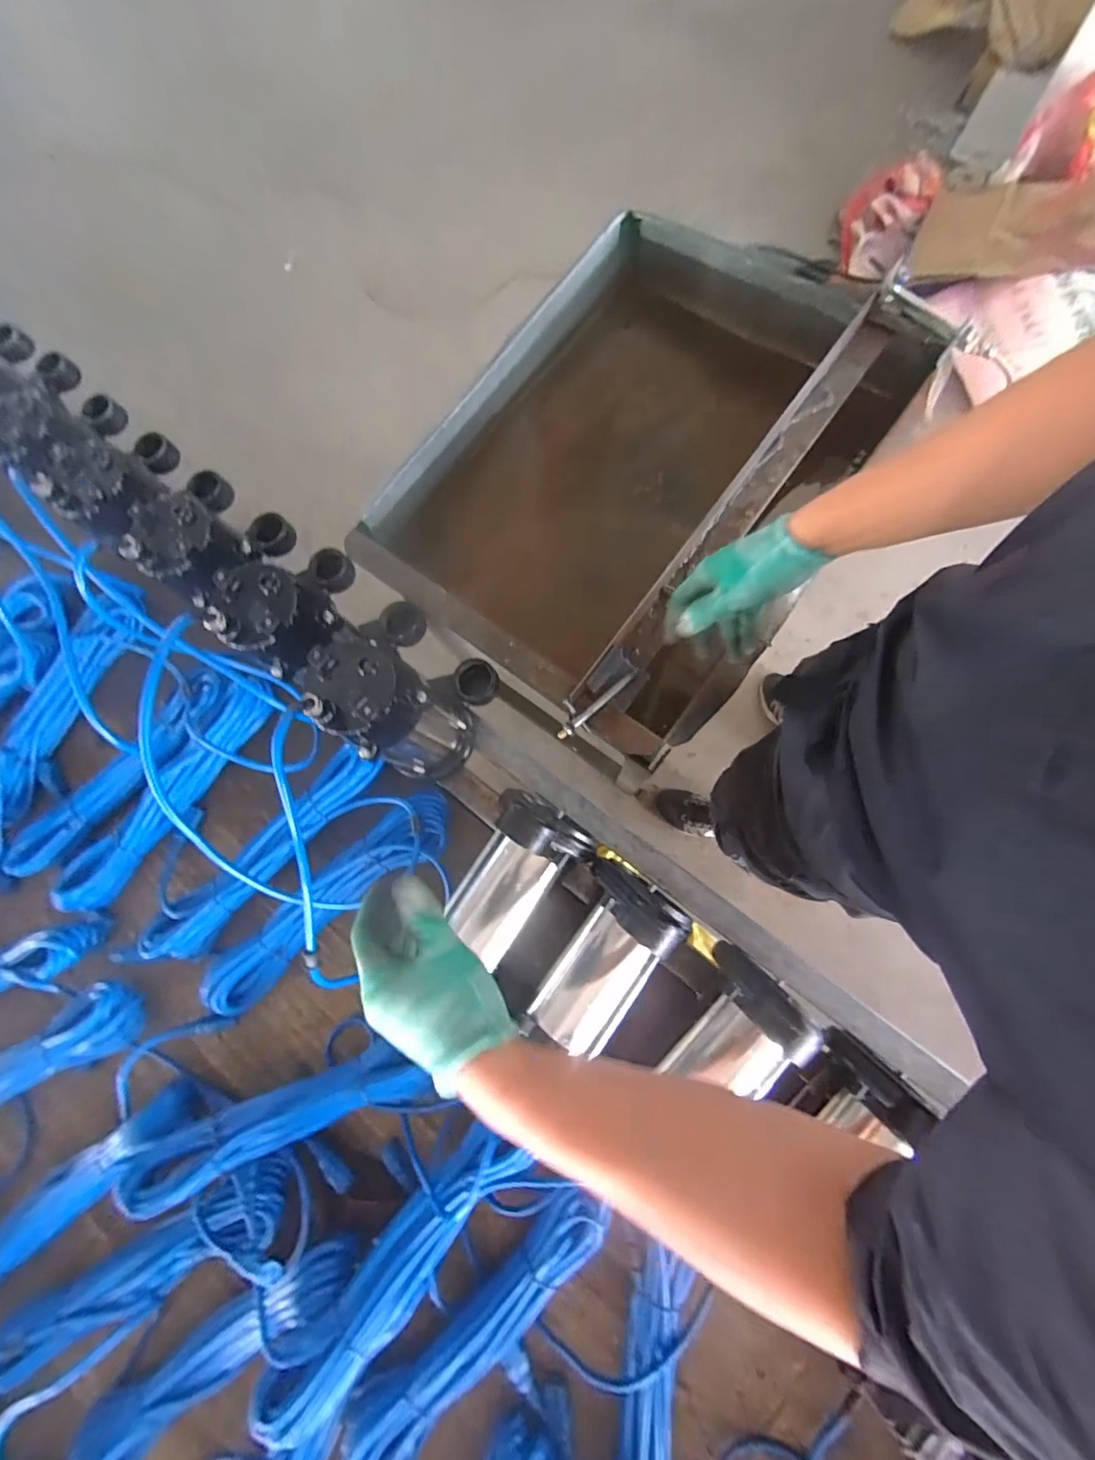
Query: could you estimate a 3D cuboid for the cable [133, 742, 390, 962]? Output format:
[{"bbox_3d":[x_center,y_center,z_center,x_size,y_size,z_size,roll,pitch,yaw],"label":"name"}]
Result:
[{"bbox_3d":[-0.351,0.154,0.615,0.351,0.042,0.069,-44,78,-4],"label":"cable"}]

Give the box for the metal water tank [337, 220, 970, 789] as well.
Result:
[{"bbox_3d":[0.157,-0.390,0.840,0.596,0.369,0.770,37,85,12],"label":"metal water tank"}]

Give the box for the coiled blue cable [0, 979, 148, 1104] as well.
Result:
[{"bbox_3d":[-0.636,0.398,0.602,0.326,0.057,0.083,-26,77,1],"label":"coiled blue cable"}]

